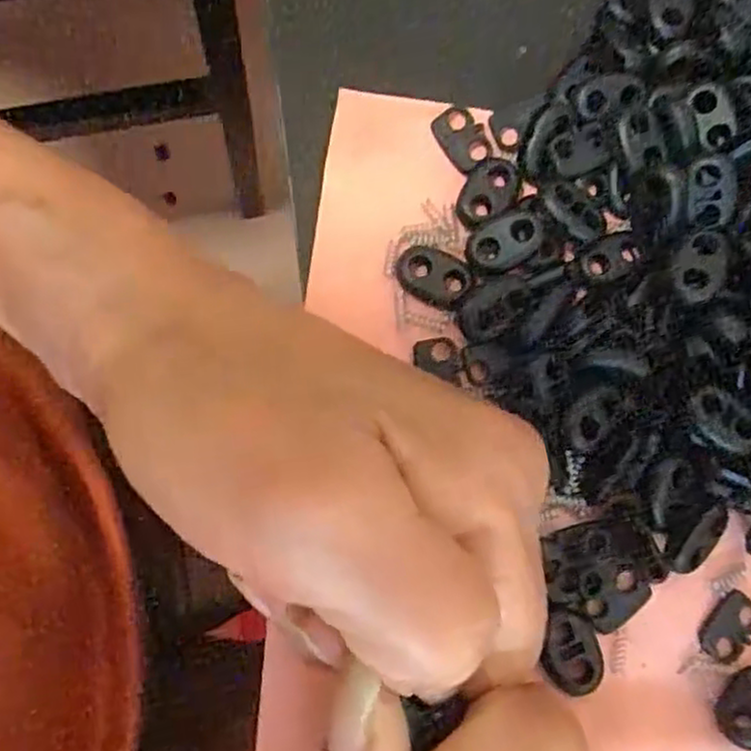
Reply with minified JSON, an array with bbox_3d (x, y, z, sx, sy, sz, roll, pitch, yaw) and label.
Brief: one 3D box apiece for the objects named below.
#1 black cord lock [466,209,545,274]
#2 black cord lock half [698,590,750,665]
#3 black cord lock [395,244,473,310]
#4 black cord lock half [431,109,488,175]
[{"bbox_3d":[0.036,-0.037,0.201,0.021,0.004,0.014,-27,80,-7],"label":"black cord lock"},{"bbox_3d":[0.094,0.066,0.194,0.019,0.004,0.012,-43,82,-10],"label":"black cord lock half"},{"bbox_3d":[0.016,-0.027,0.202,0.021,0.004,0.015,27,78,4],"label":"black cord lock"},{"bbox_3d":[0.024,-0.066,0.208,0.013,0.004,0.017,-37,81,-9],"label":"black cord lock half"}]

